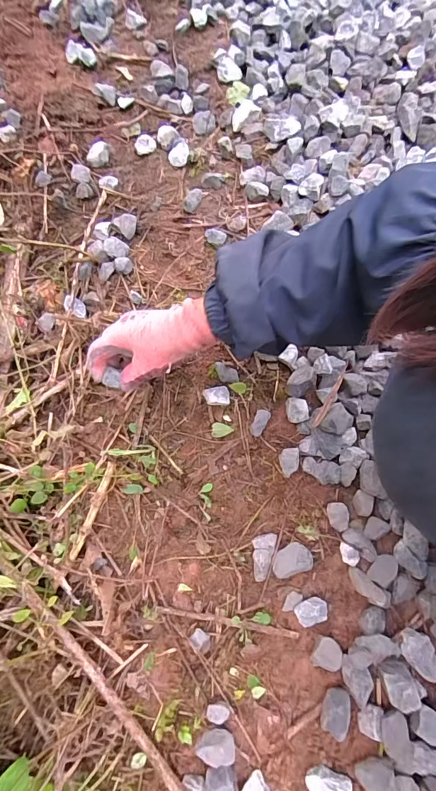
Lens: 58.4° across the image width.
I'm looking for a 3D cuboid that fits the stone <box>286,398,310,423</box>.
[{"bbox_3d":[0.101,0.019,0.501,0.027,0.019,0.032,0,78,-2],"label":"stone"}]

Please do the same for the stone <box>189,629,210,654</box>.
[{"bbox_3d":[-0.018,0.270,0.430,0.024,0.012,0.018,39,79,6],"label":"stone"}]

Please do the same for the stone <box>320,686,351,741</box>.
[{"bbox_3d":[0.121,0.329,0.405,0.025,0.026,0.043,15,78,1],"label":"stone"}]

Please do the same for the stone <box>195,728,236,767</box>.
[{"bbox_3d":[-0.002,0.353,0.392,0.039,0.017,0.027,5,78,-1],"label":"stone"}]

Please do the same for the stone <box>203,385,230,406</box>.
[{"bbox_3d":[-0.002,0.000,0.517,0.034,0.011,0.027,-3,78,-3],"label":"stone"}]

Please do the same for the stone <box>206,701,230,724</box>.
[{"bbox_3d":[0.000,0.327,0.402,0.023,0.015,0.016,8,78,0],"label":"stone"}]

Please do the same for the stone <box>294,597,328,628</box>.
[{"bbox_3d":[0.104,0.241,0.436,0.034,0.023,0.023,-23,79,-7],"label":"stone"}]

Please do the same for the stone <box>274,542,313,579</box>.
[{"bbox_3d":[0.085,0.189,0.449,0.046,0.017,0.031,-17,79,-6],"label":"stone"}]

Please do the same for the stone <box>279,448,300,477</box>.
[{"bbox_3d":[0.086,0.081,0.477,0.021,0.023,0.033,5,78,-1],"label":"stone"}]

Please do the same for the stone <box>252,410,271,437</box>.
[{"bbox_3d":[0.054,0.034,0.501,0.018,0.012,0.036,29,78,4],"label":"stone"}]

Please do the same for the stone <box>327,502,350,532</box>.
[{"bbox_3d":[0.139,0.142,0.457,0.023,0.019,0.032,-4,78,-3],"label":"stone"}]

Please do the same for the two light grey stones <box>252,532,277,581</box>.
[{"bbox_3d":[0.050,0.186,0.455,0.025,0.014,0.053,18,78,2],"label":"two light grey stones"}]

